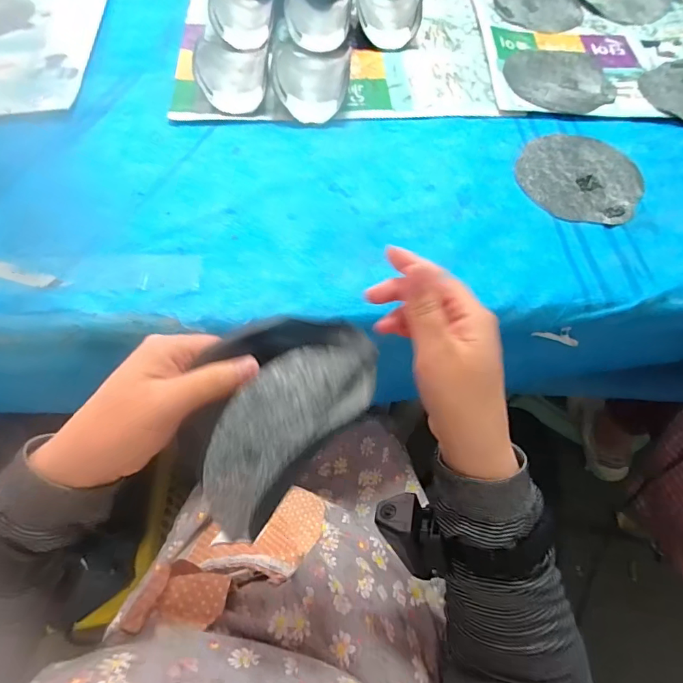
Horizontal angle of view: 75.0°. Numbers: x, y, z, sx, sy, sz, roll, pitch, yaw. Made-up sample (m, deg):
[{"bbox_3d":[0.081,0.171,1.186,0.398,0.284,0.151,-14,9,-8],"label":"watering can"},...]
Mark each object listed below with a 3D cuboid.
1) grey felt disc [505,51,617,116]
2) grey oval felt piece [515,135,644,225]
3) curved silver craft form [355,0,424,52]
[{"bbox_3d":[0.304,-0.365,0.621,0.136,0.008,0.133,1,62,-1],"label":"grey felt disc"},{"bbox_3d":[0.287,-0.200,0.539,0.140,0.005,0.147,7,62,2],"label":"grey oval felt piece"},{"bbox_3d":[0.071,-0.493,0.667,0.097,0.041,0.119,2,62,0],"label":"curved silver craft form"}]

